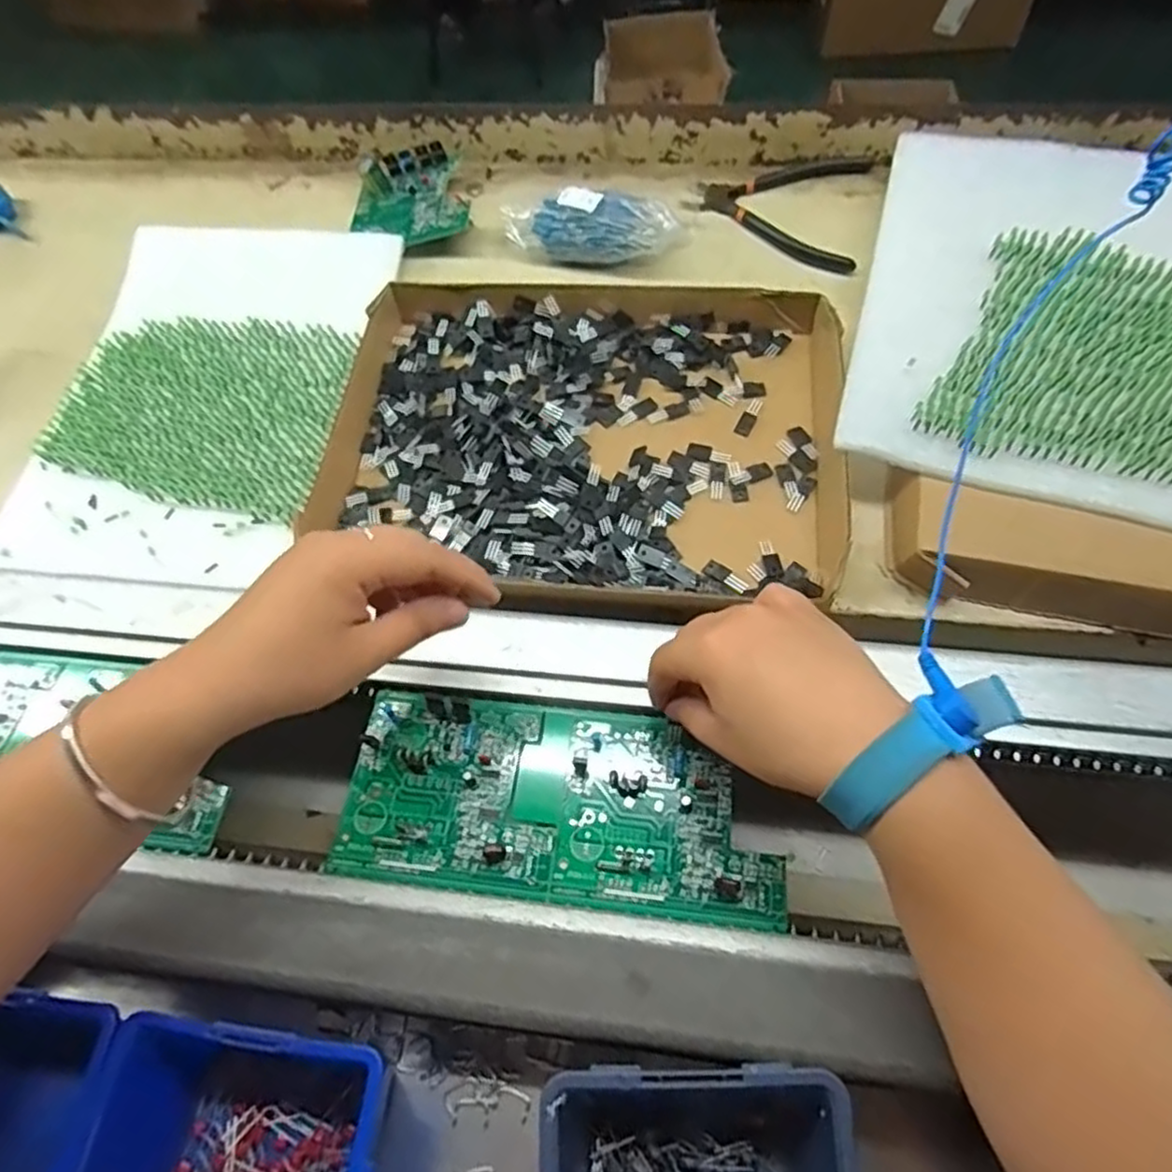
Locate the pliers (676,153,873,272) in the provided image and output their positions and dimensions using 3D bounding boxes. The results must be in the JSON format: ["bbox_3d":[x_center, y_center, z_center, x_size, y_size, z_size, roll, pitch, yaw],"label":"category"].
[{"bbox_3d":[0.166,-0.303,0.549,0.135,0.018,0.117,30,66,20],"label":"pliers"}]

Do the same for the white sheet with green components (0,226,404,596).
[{"bbox_3d":[-0.265,-0.132,0.480,0.196,0.024,0.279,8,68,8],"label":"white sheet with green components"}]

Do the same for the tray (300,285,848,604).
[{"bbox_3d":[-0.001,-0.098,0.443,0.308,0.029,0.232,3,60,6],"label":"tray"}]

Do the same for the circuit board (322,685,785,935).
[{"bbox_3d":[-0.012,0.108,0.351,0.214,0.007,0.095,9,60,9],"label":"circuit board"}]

